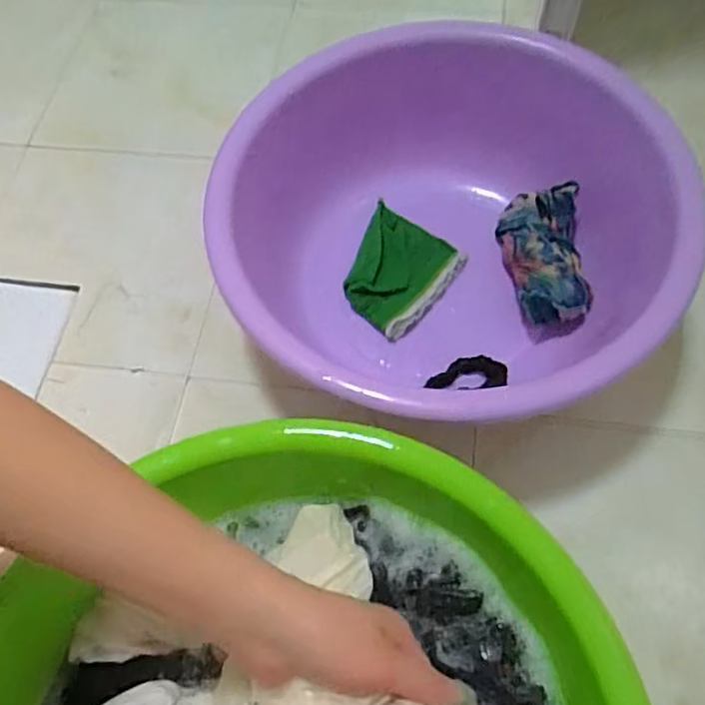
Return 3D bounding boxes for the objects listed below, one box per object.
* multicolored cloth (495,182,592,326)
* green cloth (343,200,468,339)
[{"bbox_3d":[0.197,-0.104,0.676,0.080,0.050,0.154,-9,62,-1],"label":"multicolored cloth"},{"bbox_3d":[0.043,-0.090,0.713,0.119,0.017,0.132,33,69,19],"label":"green cloth"}]

